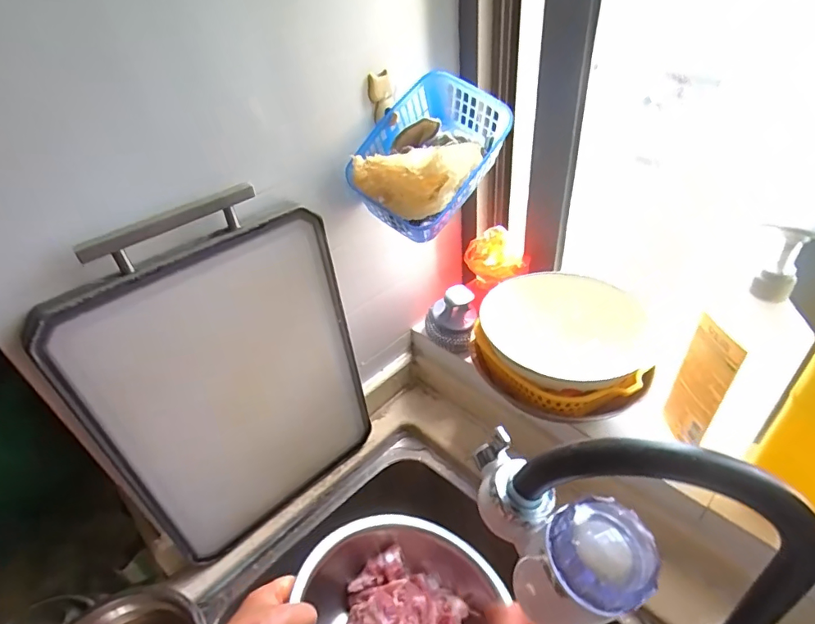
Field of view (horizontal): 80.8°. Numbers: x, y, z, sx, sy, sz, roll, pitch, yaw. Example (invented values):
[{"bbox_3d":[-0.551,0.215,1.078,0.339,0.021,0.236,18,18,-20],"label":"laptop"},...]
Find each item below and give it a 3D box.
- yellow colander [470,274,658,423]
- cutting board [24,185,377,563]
[{"bbox_3d":[0.198,0.033,0.606,0.206,0.070,0.216,-3,38,3],"label":"yellow colander"},{"bbox_3d":[-0.171,0.077,0.505,0.265,0.387,0.034,-31,45,-28],"label":"cutting board"}]

